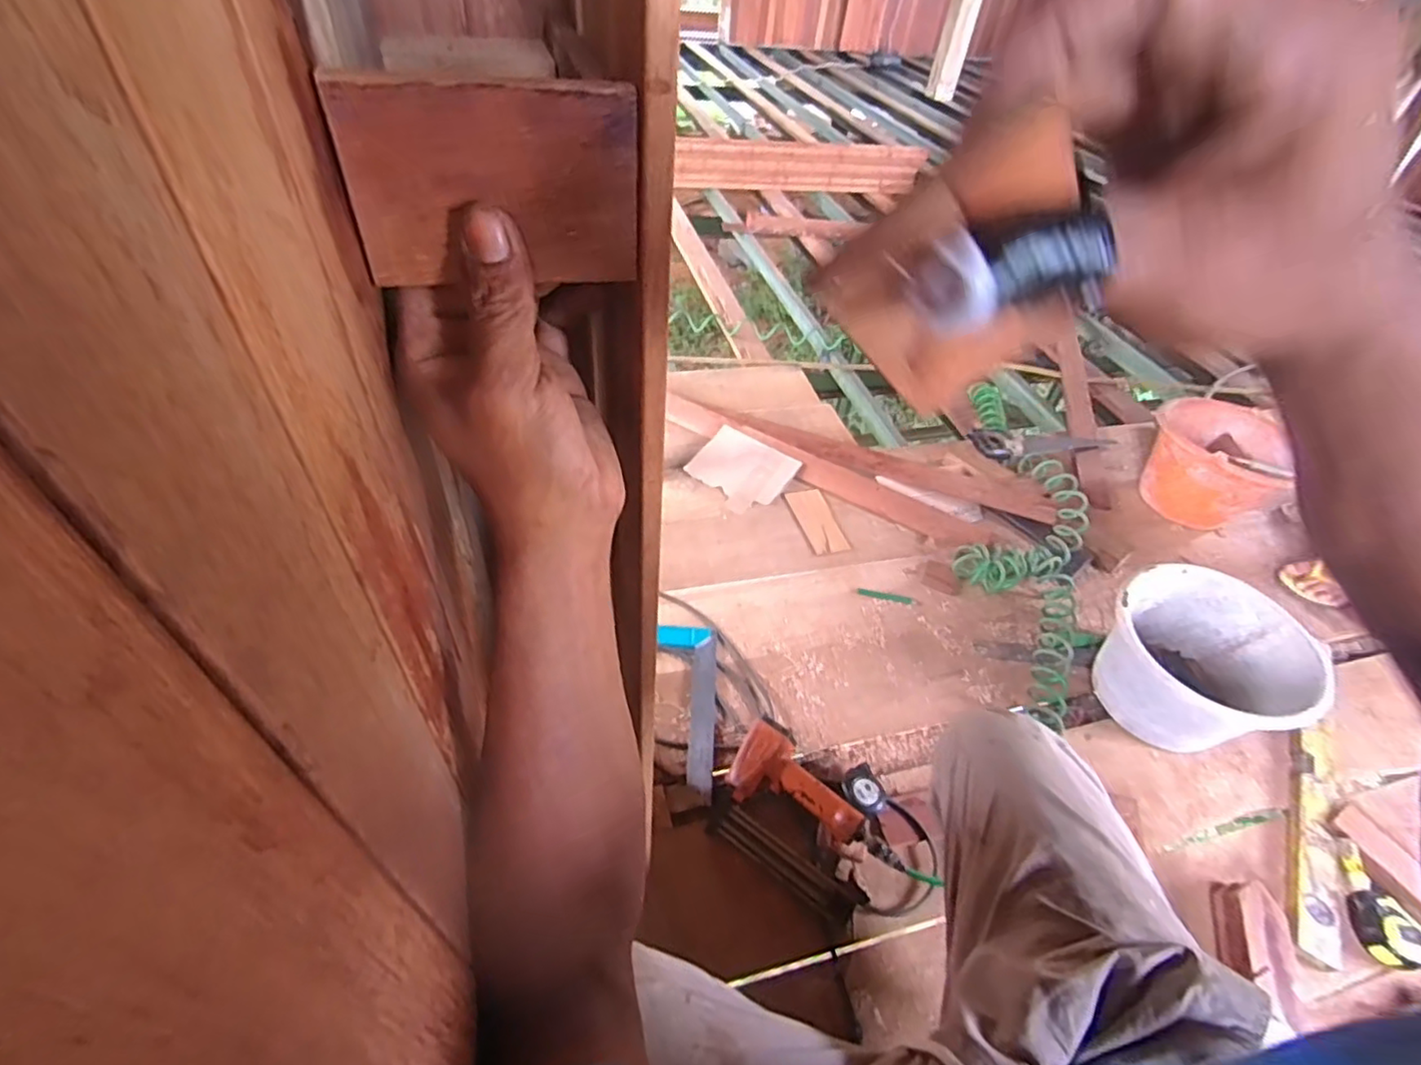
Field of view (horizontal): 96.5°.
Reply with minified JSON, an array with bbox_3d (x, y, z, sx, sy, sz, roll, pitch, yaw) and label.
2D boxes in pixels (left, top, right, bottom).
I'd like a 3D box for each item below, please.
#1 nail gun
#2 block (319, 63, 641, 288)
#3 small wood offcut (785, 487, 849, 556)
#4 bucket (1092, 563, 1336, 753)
[{"bbox_3d":[0.123,0.392,0.862,0.240,0.075,0.161,30,51,23],"label":"nail gun"},{"bbox_3d":[-0.074,-0.120,0.222,0.096,0.064,0.007,-6,46,-9],"label":"block"},{"bbox_3d":[0.229,-0.028,1.348,0.080,0.004,0.183,-9,47,-13],"label":"small wood offcut"},{"bbox_3d":[0.753,0.203,0.996,0.259,0.197,0.269,3,45,-4],"label":"bucket"}]

